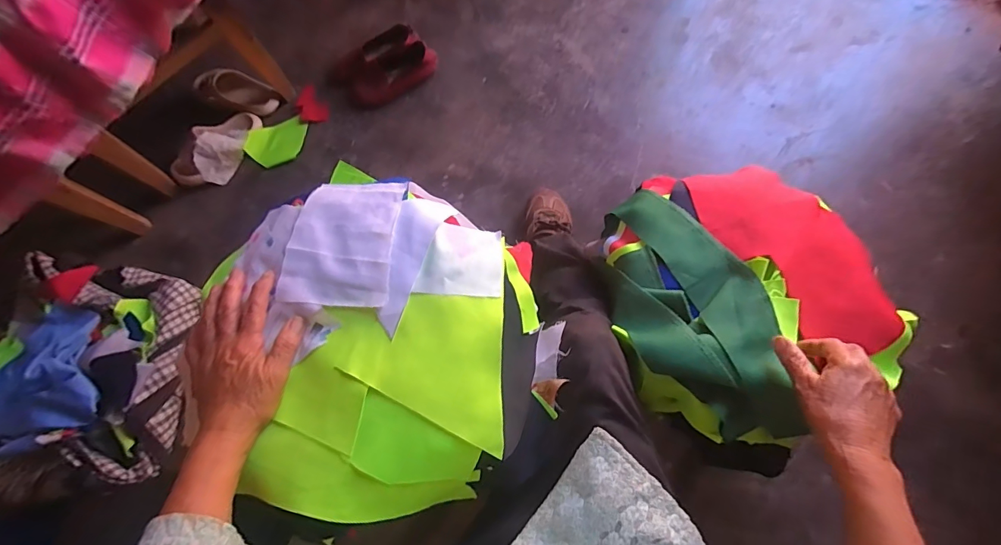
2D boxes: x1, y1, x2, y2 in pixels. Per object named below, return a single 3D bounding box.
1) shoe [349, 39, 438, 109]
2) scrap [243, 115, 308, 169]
[{"bbox_3d":[-0.257,-0.476,1.048,0.223,0.052,0.097,-33,76,-7],"label":"shoe"},{"bbox_3d":[-0.536,-0.318,1.053,0.150,0.019,0.108,-37,76,-8],"label":"scrap"}]

